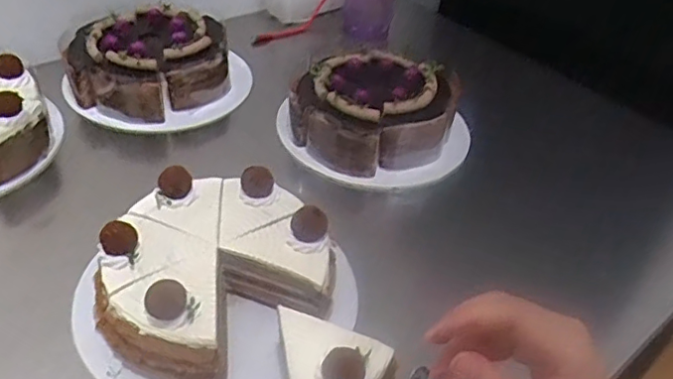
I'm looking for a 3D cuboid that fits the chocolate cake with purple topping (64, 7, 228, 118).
[{"bbox_3d":[-0.212,-0.151,0.675,0.175,0.068,0.136,-29,51,-35],"label":"chocolate cake with purple topping"}]

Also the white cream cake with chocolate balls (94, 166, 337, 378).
[{"bbox_3d":[-0.093,0.059,0.448,0.172,0.080,0.149,-25,49,-33],"label":"white cream cake with chocolate balls"}]

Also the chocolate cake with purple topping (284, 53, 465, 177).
[{"bbox_3d":[0.041,-0.087,0.650,0.159,0.067,0.151,22,42,18],"label":"chocolate cake with purple topping"}]

